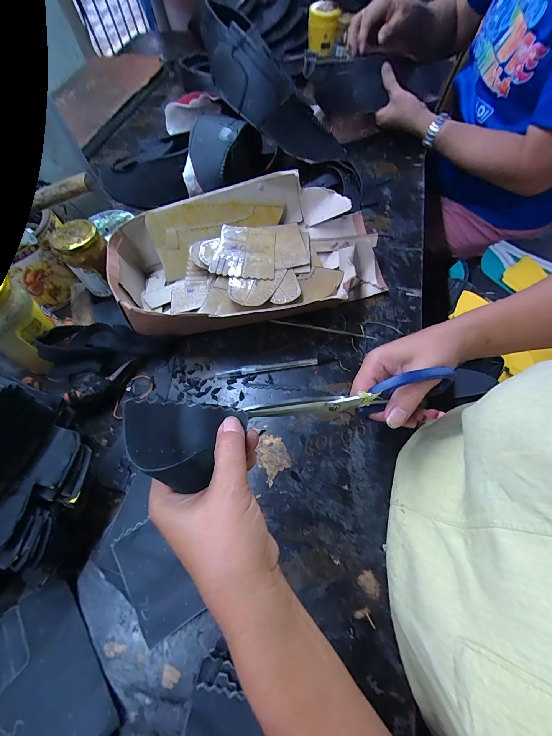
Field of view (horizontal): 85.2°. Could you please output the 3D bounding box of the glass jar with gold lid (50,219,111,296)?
[{"bbox_3d":[-0.265,-0.154,0.434,0.055,0.093,0.055,-2,62,4],"label":"glass jar with gold lid"}]

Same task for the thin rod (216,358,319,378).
[{"bbox_3d":[-0.012,-0.001,0.395,0.133,0.005,0.010,-8,83,0],"label":"thin rod"}]

